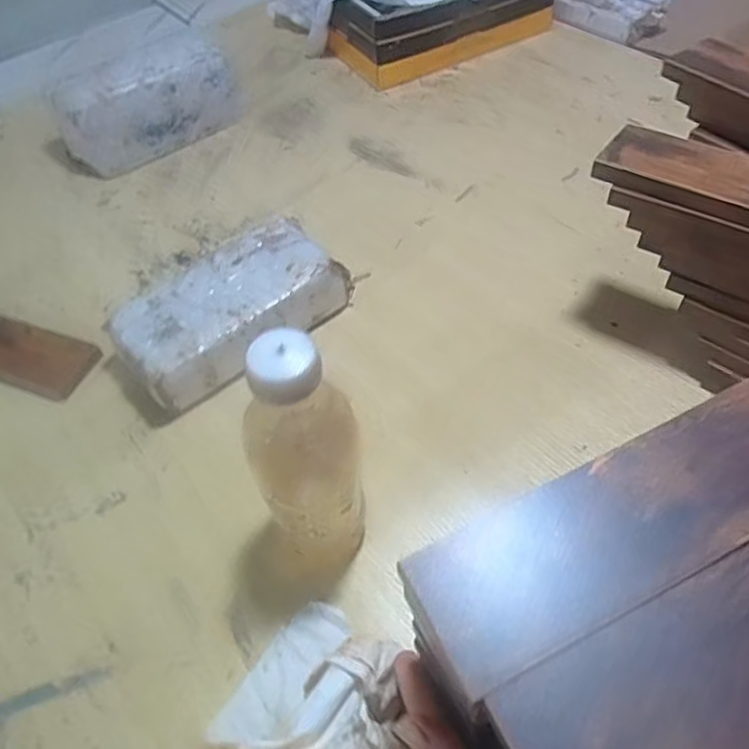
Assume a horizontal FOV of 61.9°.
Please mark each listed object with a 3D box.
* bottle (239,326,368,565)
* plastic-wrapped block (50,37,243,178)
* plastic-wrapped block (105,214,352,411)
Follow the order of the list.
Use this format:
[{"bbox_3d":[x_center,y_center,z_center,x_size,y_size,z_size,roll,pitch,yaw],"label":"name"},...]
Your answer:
[{"bbox_3d":[-0.041,0.059,0.401,0.068,0.209,0.059,-13,52,-5],"label":"bottle"},{"bbox_3d":[-0.288,-0.347,0.798,0.223,0.110,0.075,-31,56,-18],"label":"plastic-wrapped block"},{"bbox_3d":[-0.133,-0.057,0.591,0.203,0.067,0.108,-37,58,-22],"label":"plastic-wrapped block"}]

